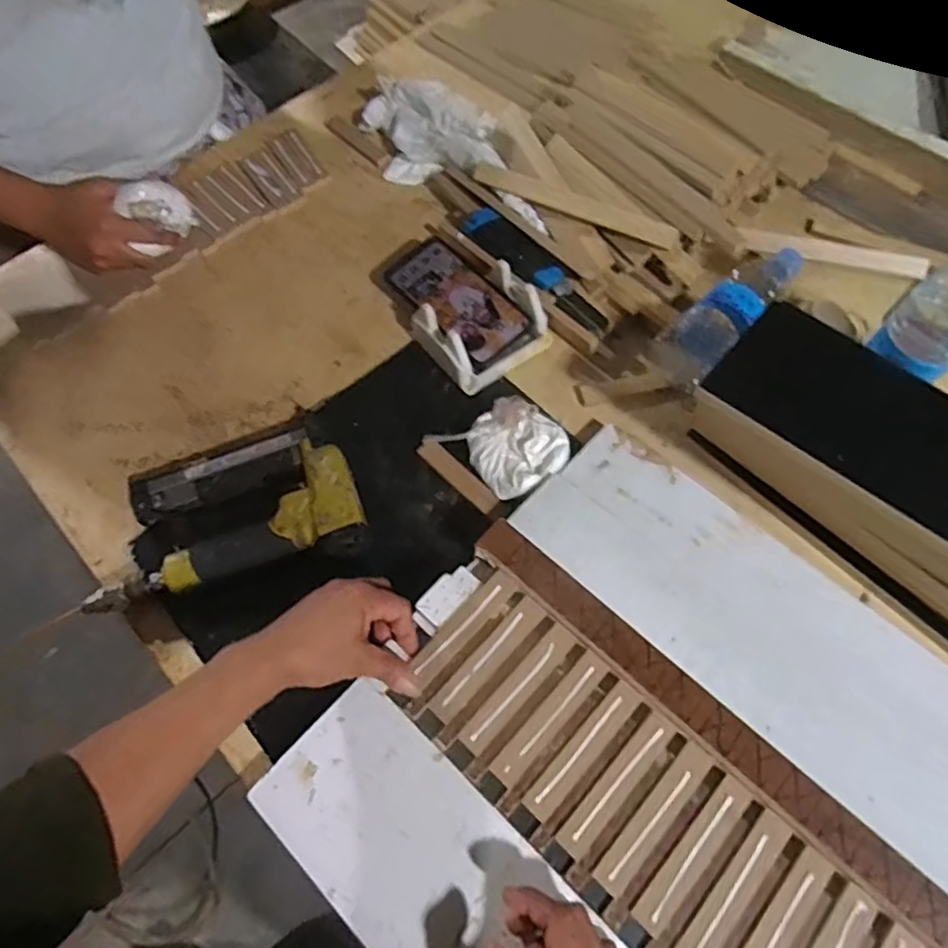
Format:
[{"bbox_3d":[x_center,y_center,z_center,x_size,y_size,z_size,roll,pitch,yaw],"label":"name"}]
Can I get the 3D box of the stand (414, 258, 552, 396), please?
[{"bbox_3d":[0.009,-0.150,0.645,0.120,0.052,0.100,-35,67,-14],"label":"stand"}]

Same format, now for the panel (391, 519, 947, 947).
[{"bbox_3d":[0.198,0.284,0.403,0.591,0.021,0.152,40,72,19],"label":"panel"}]

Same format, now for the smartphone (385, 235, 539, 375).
[{"bbox_3d":[-0.018,-0.179,0.655,0.077,0.016,0.164,-38,70,-13],"label":"smartphone"}]

